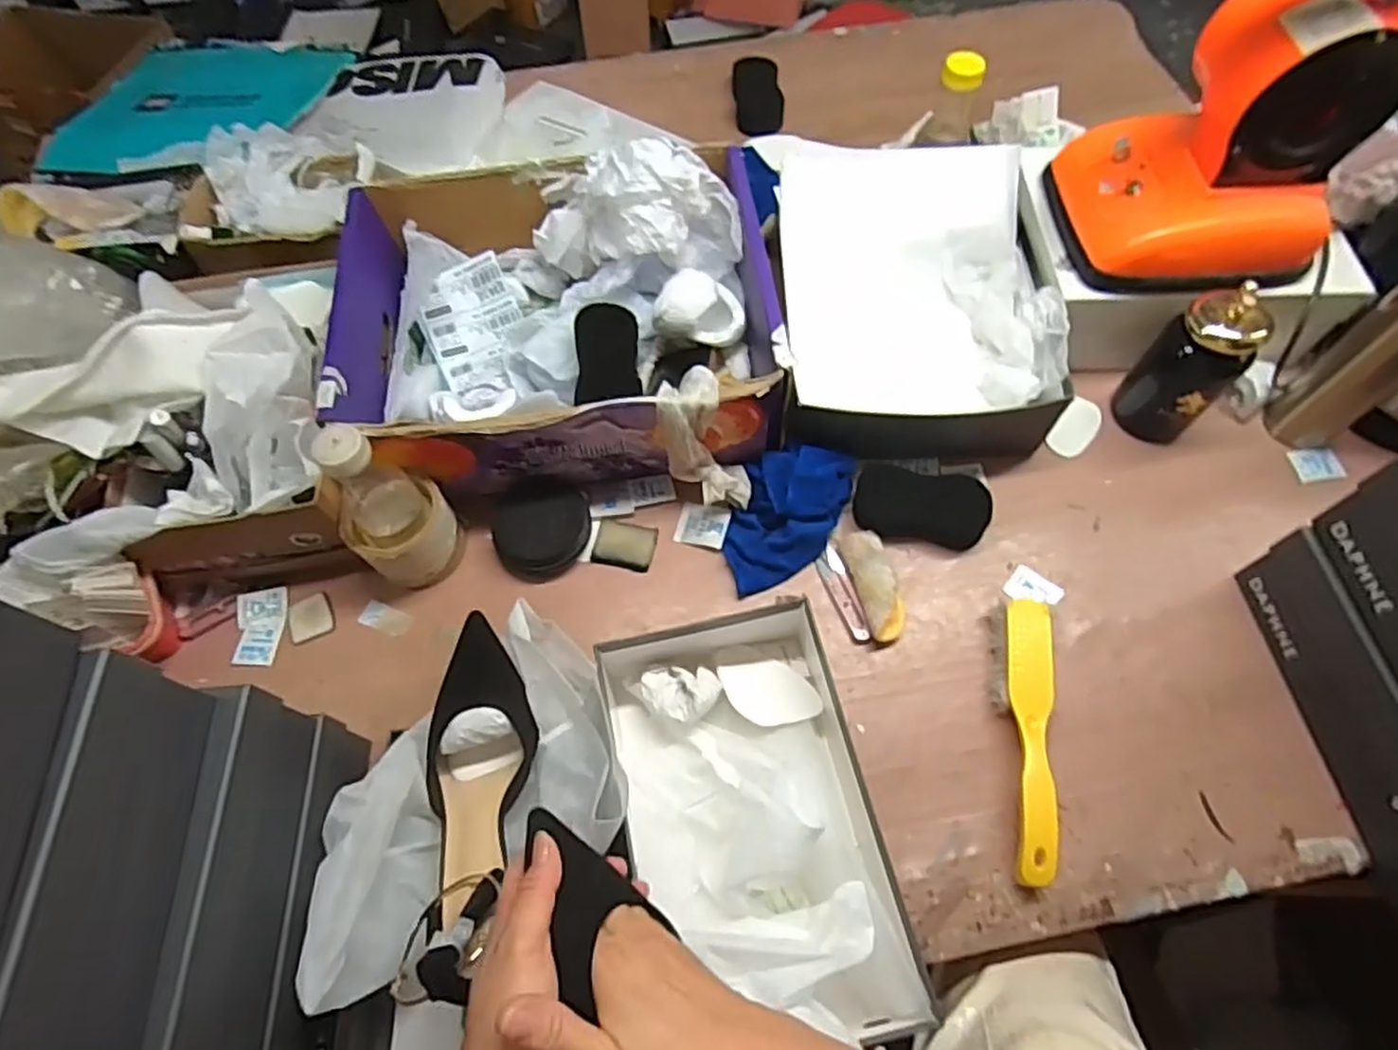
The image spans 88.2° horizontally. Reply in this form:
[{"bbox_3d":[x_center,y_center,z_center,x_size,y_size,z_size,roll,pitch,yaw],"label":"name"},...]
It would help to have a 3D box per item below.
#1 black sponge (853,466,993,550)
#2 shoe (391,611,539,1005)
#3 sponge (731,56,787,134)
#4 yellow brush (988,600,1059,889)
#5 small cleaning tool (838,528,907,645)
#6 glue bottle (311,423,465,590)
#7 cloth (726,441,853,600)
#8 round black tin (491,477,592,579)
[{"bbox_3d":[0.216,-0.017,0.703,0.128,0.033,0.063,11,64,7],"label":"black sponge"},{"bbox_3d":[-0.166,0.196,0.532,0.086,0.075,0.267,-6,49,-2],"label":"shoe"},{"bbox_3d":[0.083,-0.595,1.001,0.065,0.029,0.131,-5,63,-1],"label":"sponge"},{"bbox_3d":[0.272,0.171,0.593,0.049,0.036,0.227,7,64,5],"label":"yellow brush"},{"bbox_3d":[0.165,0.052,0.666,0.040,0.026,0.105,-11,63,-4],"label":"small cleaning tool"},{"bbox_3d":[-0.269,-0.014,0.622,0.082,0.184,0.070,-39,68,-16],"label":"glue bottle"},{"bbox_3d":[0.082,-0.010,0.685,0.099,0.056,0.157,19,65,11],"label":"cloth"},{"bbox_3d":[-0.152,0.002,0.695,0.091,0.042,0.090,-1,63,1],"label":"round black tin"}]

